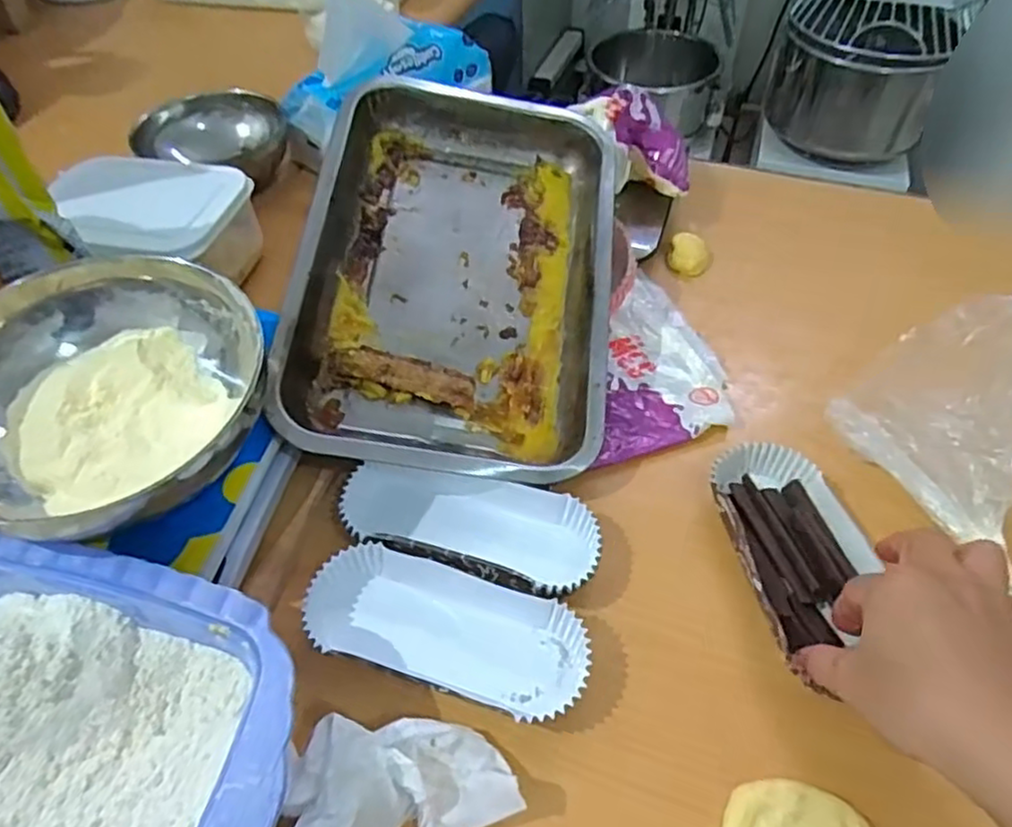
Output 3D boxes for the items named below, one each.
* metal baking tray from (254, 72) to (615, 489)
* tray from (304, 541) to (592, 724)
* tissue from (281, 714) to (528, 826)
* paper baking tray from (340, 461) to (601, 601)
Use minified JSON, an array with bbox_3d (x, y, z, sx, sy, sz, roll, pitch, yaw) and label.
[{"bbox_3d":[-0.027,-0.103,0.479,0.206,0.040,0.294,9,66,-5],"label":"metal baking tray"},{"bbox_3d":[-0.030,0.114,0.369,0.147,0.026,0.065,14,53,12],"label":"tray"},{"bbox_3d":[-0.051,0.166,0.312,0.101,0.036,0.063,-19,53,-14],"label":"tissue"},{"bbox_3d":[-0.020,0.065,0.401,0.146,0.027,0.063,14,53,12],"label":"paper baking tray"}]

